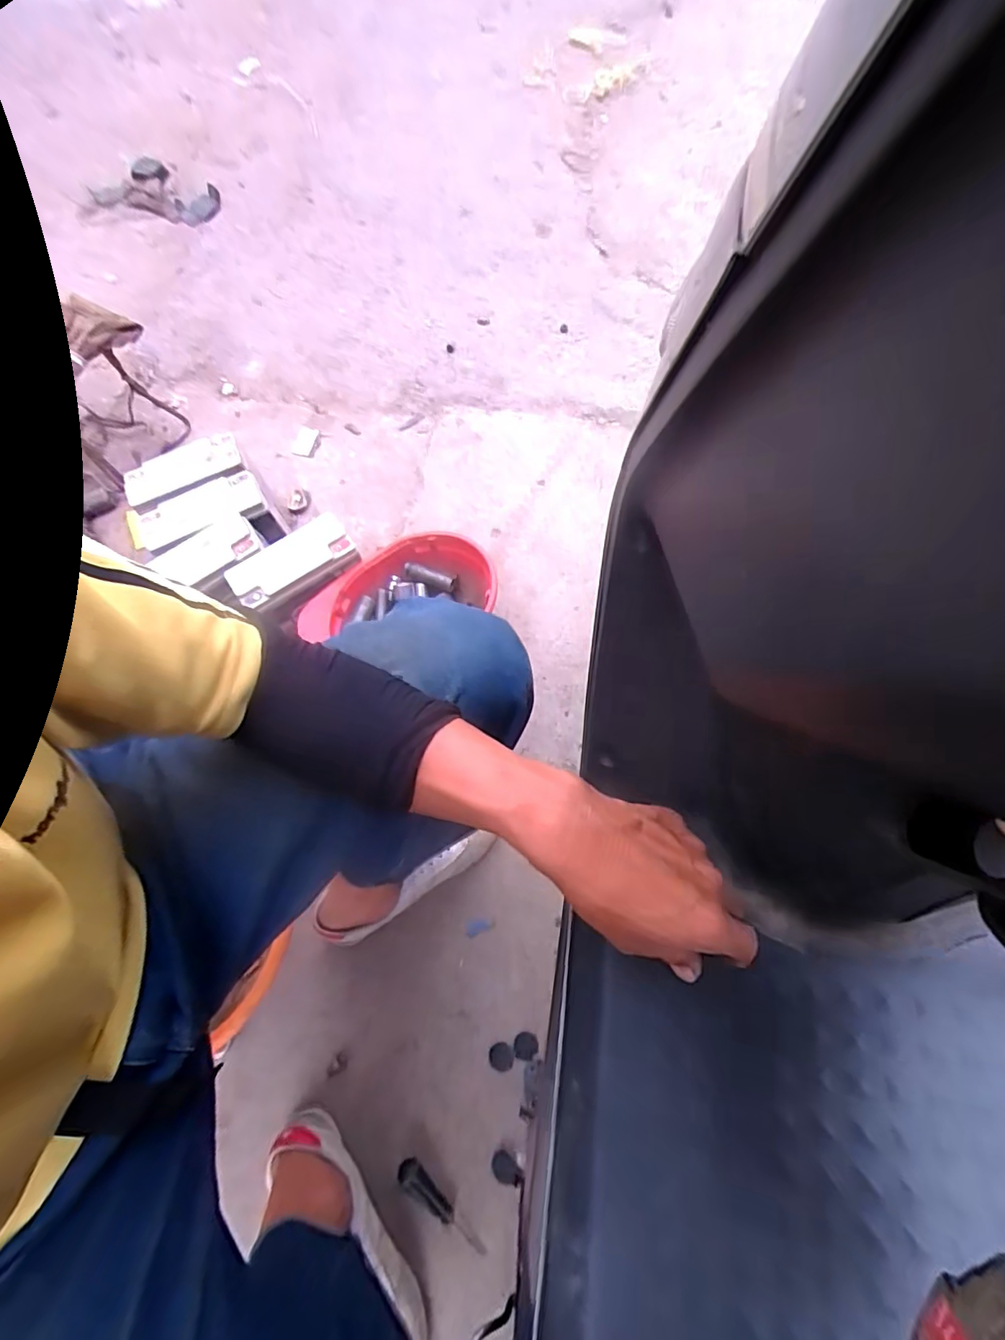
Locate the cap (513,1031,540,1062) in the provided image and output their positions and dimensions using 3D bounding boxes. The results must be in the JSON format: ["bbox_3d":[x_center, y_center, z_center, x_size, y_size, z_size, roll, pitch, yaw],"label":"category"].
[{"bbox_3d":[0.029,0.469,0.692,0.030,0.004,0.031,-1,70,2],"label":"cap"}]

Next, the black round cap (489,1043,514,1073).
[{"bbox_3d":[-0.001,0.481,0.689,0.031,0.004,0.030,-1,70,2],"label":"black round cap"}]

